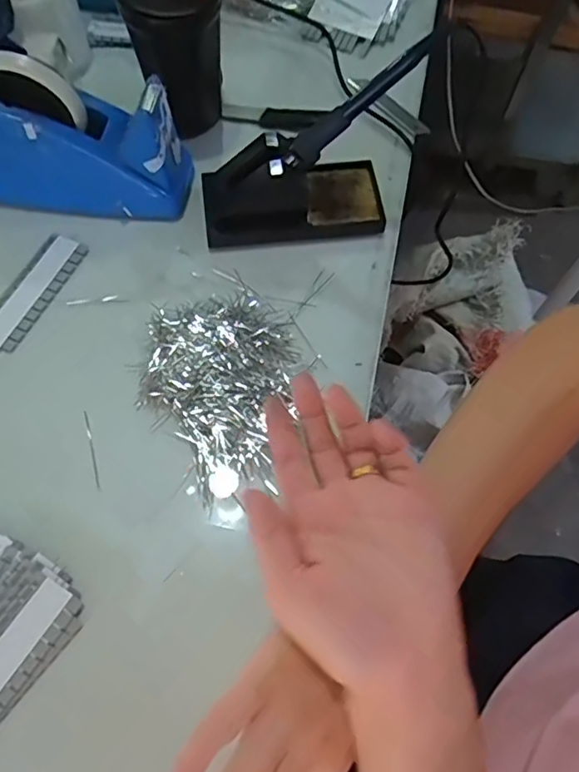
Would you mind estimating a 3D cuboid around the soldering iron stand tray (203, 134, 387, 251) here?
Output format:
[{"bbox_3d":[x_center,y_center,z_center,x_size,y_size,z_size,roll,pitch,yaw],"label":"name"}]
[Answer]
[{"bbox_3d":[0.004,-0.175,0.507,0.158,0.065,0.077,-8,66,-6],"label":"soldering iron stand tray"}]

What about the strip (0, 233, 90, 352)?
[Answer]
[{"bbox_3d":[-0.221,-0.079,0.489,0.041,0.004,0.125,24,67,8],"label":"strip"}]

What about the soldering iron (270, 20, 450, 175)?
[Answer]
[{"bbox_3d":[0.048,-0.208,0.438,0.022,0.168,0.015,18,57,-42],"label":"soldering iron"}]

